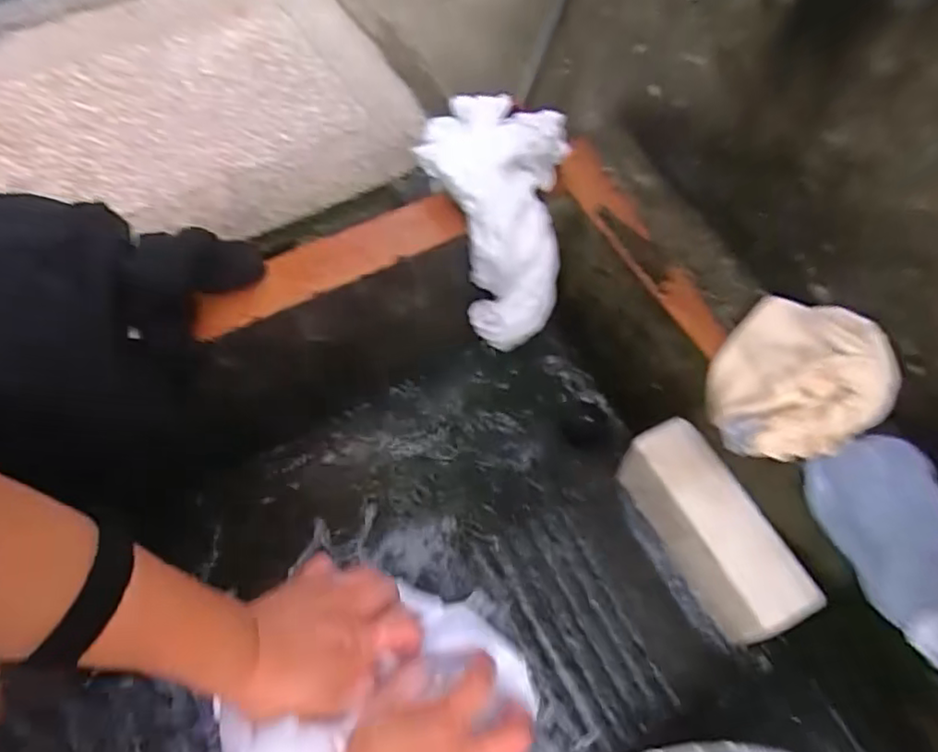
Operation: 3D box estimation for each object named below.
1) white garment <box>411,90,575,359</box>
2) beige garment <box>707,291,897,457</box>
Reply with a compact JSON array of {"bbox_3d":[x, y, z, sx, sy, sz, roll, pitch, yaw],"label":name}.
[{"bbox_3d":[0.036,-0.150,0.629,0.134,0.083,0.245,-12,104,-10],"label":"white garment"},{"bbox_3d":[0.266,0.005,0.515,0.117,0.089,0.122,2,60,-3],"label":"beige garment"}]

